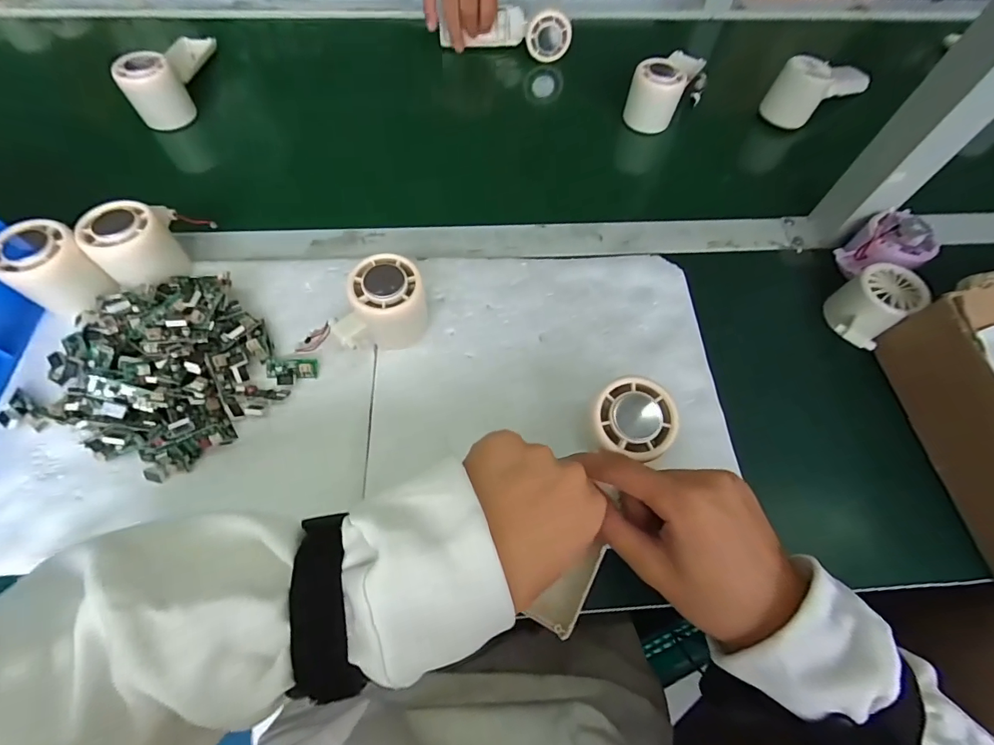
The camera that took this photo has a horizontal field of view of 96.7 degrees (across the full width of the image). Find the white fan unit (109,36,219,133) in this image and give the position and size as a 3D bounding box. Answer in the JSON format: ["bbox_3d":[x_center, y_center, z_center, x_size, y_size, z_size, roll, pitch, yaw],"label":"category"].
[{"bbox_3d":[-0.365,-0.347,0.497,0.054,0.060,0.154,-2,65,-4],"label":"white fan unit"}]

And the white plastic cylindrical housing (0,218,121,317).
[{"bbox_3d":[-0.340,-0.081,0.340,0.057,0.046,0.052,1,65,-2],"label":"white plastic cylindrical housing"}]

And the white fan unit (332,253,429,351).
[{"bbox_3d":[-0.091,-0.049,0.344,0.069,0.061,0.055,-18,67,-11],"label":"white fan unit"}]

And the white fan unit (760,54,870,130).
[{"bbox_3d":[0.384,-0.344,0.518,0.134,0.058,0.055,-32,70,-16],"label":"white fan unit"}]

